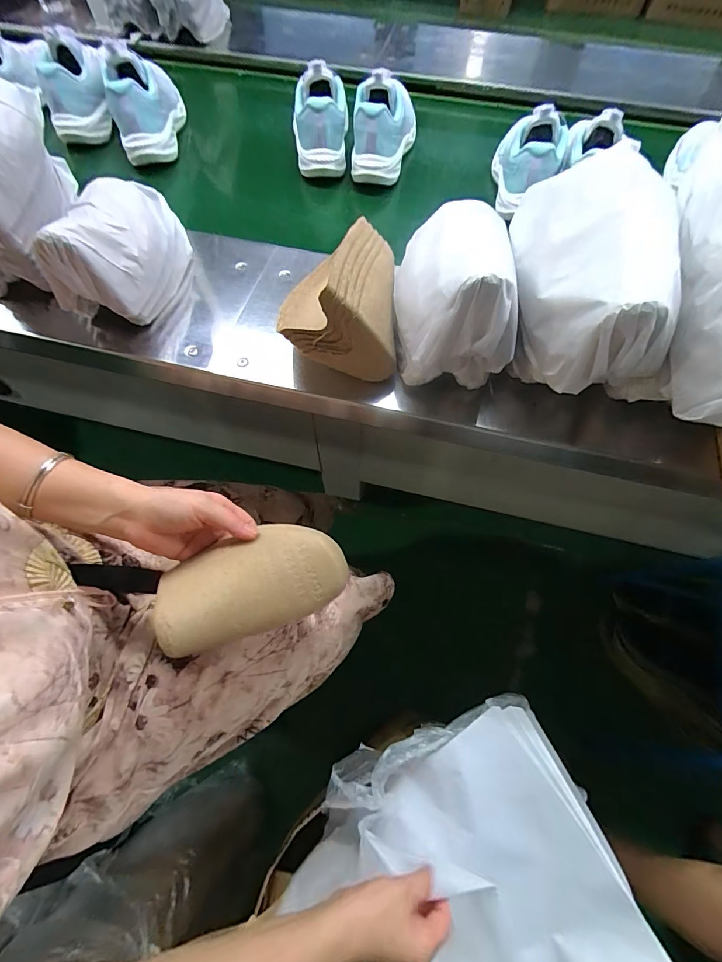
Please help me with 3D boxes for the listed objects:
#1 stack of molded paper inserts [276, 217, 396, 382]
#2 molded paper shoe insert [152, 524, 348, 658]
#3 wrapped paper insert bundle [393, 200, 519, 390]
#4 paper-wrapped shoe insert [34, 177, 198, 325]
[{"bbox_3d":[-0.019,-0.200,0.428,0.122,0.090,0.137,7,65,2],"label":"stack of molded paper inserts"},{"bbox_3d":[-0.105,0.093,0.384,0.166,0.050,0.095,-16,63,-21],"label":"molded paper shoe insert"},{"bbox_3d":[0.091,-0.199,0.405,0.109,0.124,0.195,4,65,1],"label":"wrapped paper insert bundle"},{"bbox_3d":[-0.282,-0.280,0.471,0.102,0.114,0.188,4,65,1],"label":"paper-wrapped shoe insert"}]

